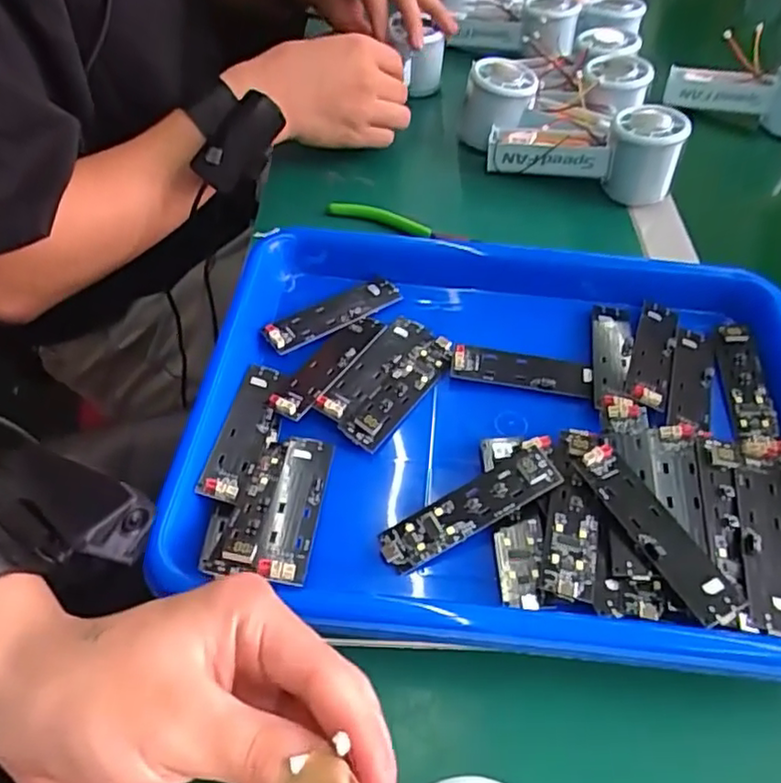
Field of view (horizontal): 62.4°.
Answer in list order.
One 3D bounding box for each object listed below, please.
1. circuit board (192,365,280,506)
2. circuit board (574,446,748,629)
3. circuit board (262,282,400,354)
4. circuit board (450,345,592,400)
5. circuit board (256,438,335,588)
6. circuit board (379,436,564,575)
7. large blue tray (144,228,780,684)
[{"bbox_3d":[-0.075,0.017,0.334,0.021,0.007,0.090,8,51,3],"label":"circuit board"},{"bbox_3d":[0.123,0.062,0.296,0.026,0.010,0.089,-18,54,-18],"label":"circuit board"},{"bbox_3d":[-0.035,-0.048,0.397,0.090,0.010,0.024,-28,58,-24],"label":"circuit board"},{"bbox_3d":[0.077,-0.012,0.376,0.080,0.006,0.023,10,68,3],"label":"circuit board"},{"bbox_3d":[-0.043,0.053,0.301,0.023,0.007,0.091,8,34,-3],"label":"circuit board"},{"bbox_3d":[0.041,0.055,0.314,0.097,0.009,0.024,-30,52,-9],"label":"circuit board"},{"bbox_3d":[0.066,0.013,0.346,0.335,0.045,0.251,5,51,0],"label":"large blue tray"}]

